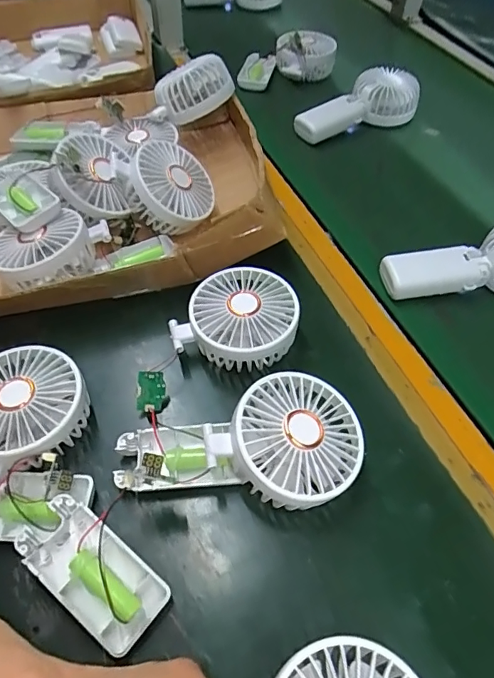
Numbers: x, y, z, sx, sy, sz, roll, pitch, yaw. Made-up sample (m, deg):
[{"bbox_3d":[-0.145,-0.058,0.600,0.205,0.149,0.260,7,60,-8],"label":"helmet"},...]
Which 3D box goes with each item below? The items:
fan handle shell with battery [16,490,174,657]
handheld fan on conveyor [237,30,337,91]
[{"bbox_3d":[-0.092,0.140,0.286,0.089,0.027,0.045,32,56,21],"label":"fan handle shell with battery"},{"bbox_3d":[0.057,-0.402,0.689,0.145,0.065,0.064,-15,52,2],"label":"handheld fan on conveyor"}]

